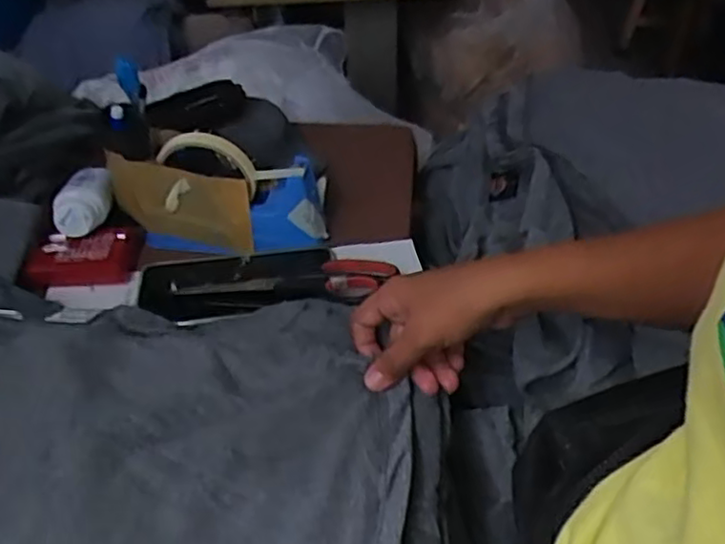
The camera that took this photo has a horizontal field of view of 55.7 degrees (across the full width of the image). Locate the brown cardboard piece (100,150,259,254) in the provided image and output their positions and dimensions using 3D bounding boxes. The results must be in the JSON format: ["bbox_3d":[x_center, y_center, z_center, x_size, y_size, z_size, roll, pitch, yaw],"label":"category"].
[{"bbox_3d":[-0.159,-0.060,0.600,0.127,0.078,0.013,12,45,4],"label":"brown cardboard piece"}]

